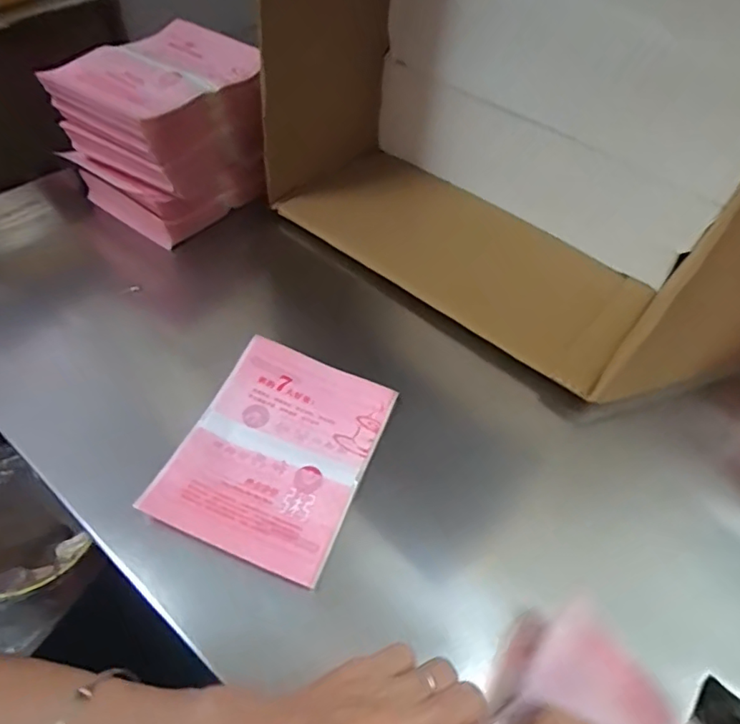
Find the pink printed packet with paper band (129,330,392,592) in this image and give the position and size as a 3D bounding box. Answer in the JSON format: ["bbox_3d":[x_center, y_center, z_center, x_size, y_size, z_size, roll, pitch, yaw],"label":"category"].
[{"bbox_3d":[-0.063,0.061,0.390,0.120,0.017,0.157,20,52,10],"label":"pink printed packet with paper band"}]

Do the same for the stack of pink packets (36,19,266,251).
[{"bbox_3d":[-0.194,-0.220,0.533,0.130,0.127,0.158,37,57,22],"label":"stack of pink packets"}]

